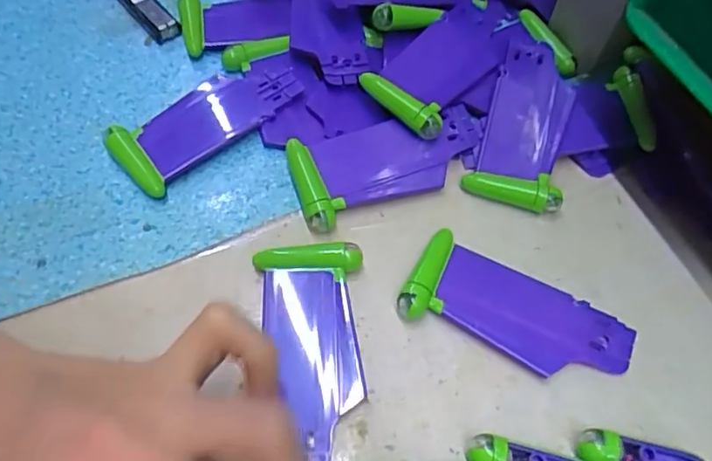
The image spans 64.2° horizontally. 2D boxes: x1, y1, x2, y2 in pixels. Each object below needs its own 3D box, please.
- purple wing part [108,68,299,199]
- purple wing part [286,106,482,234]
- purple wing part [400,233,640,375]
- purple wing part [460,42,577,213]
[{"bbox_3d":[-0.071,-0.056,0.270,0.040,0.014,0.090,40,65,20],"label":"purple wing part"},{"bbox_3d":[0.017,-0.031,0.260,0.091,0.012,0.040,-15,60,-10],"label":"purple wing part"},{"bbox_3d":[0.065,0.034,0.229,0.089,0.011,0.040,25,61,13],"label":"purple wing part"},{"bbox_3d":[0.084,-0.051,0.274,0.042,0.015,0.087,19,73,10],"label":"purple wing part"}]

